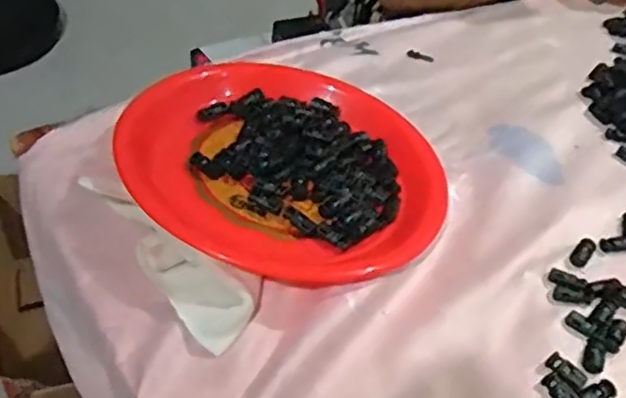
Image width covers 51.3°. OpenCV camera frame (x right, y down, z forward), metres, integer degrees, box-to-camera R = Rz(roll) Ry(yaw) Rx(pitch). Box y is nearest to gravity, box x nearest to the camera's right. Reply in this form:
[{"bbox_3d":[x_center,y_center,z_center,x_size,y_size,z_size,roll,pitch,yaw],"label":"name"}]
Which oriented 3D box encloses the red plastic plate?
[{"bbox_3d":[-0.020,-0.039,0.537,0.256,0.046,0.248,3,47,-3],"label":"red plastic plate"}]

